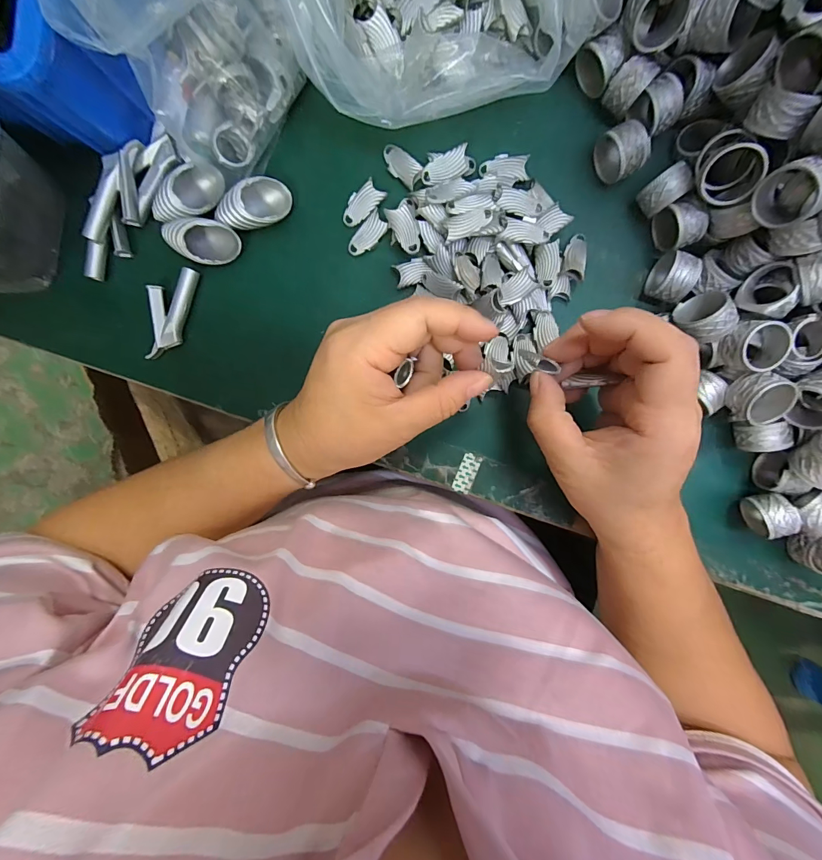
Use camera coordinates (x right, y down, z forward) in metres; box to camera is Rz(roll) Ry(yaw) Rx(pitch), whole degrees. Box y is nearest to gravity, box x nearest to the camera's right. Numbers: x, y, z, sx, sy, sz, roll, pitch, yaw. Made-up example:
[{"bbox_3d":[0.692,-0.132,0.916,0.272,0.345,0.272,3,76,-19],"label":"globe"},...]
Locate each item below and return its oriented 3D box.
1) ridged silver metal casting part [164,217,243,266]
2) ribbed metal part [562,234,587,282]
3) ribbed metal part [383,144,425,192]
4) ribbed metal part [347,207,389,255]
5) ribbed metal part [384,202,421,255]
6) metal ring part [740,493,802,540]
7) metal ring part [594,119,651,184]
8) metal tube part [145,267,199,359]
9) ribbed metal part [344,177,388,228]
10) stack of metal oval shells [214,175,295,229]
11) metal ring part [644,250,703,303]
[{"bbox_3d":[-0.133,-0.121,0.240,0.042,0.025,0.027,26,97,0],"label":"ridged silver metal casting part"},{"bbox_3d":[0.104,-0.110,0.239,0.014,0.009,0.029,11,97,2],"label":"ribbed metal part"},{"bbox_3d":[-0.006,-0.167,0.238,0.028,0.004,0.016,39,97,-2],"label":"ribbed metal part"},{"bbox_3d":[-0.028,-0.125,0.244,0.014,0.004,0.030,43,97,-2],"label":"ribbed metal part"},{"bbox_3d":[-0.003,-0.126,0.237,0.016,0.005,0.031,-28,94,6],"label":"ribbed metal part"},{"bbox_3d":[0.226,0.054,0.241,0.017,0.028,0.026,-10,96,4],"label":"metal ring part"},{"bbox_3d":[0.125,-0.165,0.226,0.018,0.024,0.028,-20,95,5],"label":"metal ring part"},{"bbox_3d":[-0.162,-0.078,0.251,0.023,0.010,0.062,20,97,1],"label":"metal tube part"},{"bbox_3d":[-0.032,-0.145,0.242,0.030,0.004,0.015,-43,92,7],"label":"ribbed metal part"},{"bbox_3d":[-0.097,-0.138,0.235,0.044,0.022,0.023,-33,94,6],"label":"stack of metal oval shells"},{"bbox_3d":[0.159,-0.093,0.232,0.017,0.025,0.027,20,97,1],"label":"metal ring part"}]

